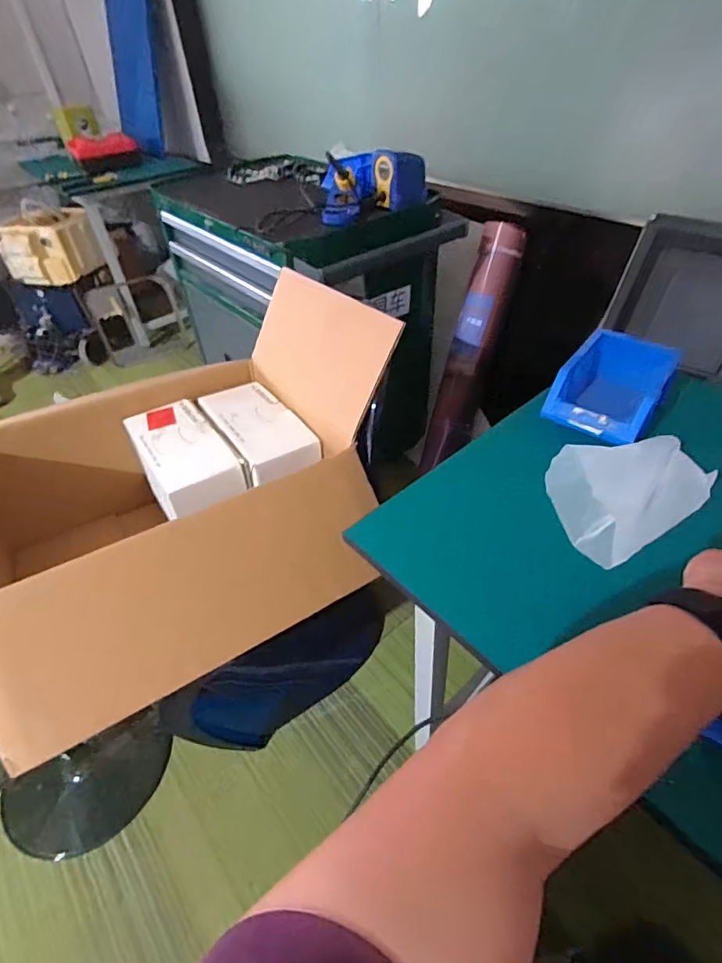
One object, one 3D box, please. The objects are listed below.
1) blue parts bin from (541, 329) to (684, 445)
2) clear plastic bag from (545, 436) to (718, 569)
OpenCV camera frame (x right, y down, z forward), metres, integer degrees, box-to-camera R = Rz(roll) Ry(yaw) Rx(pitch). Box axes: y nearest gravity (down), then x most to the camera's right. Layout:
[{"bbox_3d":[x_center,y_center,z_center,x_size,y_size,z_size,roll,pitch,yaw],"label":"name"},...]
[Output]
[{"bbox_3d":[0.333,-0.127,0.641,0.125,0.063,0.155,30,54,31],"label":"blue parts bin"},{"bbox_3d":[0.314,0.013,0.545,0.177,0.057,0.132,-10,44,-5],"label":"clear plastic bag"}]

